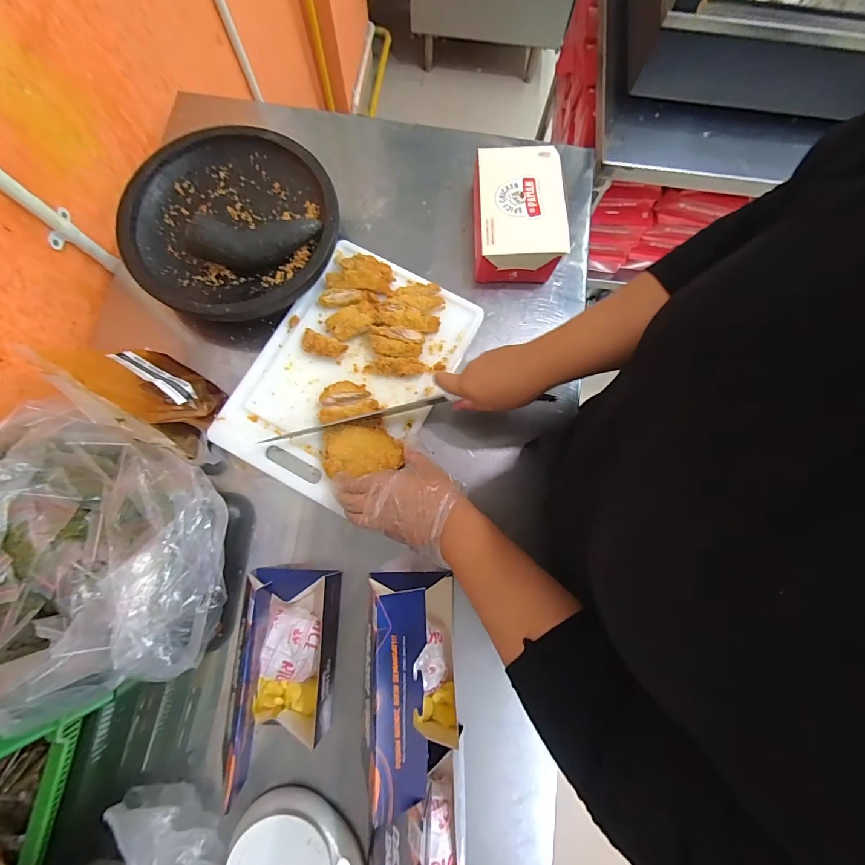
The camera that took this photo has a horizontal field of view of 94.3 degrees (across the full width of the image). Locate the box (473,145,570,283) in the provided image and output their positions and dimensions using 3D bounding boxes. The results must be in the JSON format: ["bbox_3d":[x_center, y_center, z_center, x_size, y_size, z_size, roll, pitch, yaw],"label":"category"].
[{"bbox_3d":[0.121,-0.314,0.586,0.124,0.079,0.182,-3,78,-2],"label":"box"}]

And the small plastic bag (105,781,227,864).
[{"bbox_3d":[-0.287,0.461,0.440,0.158,0.061,0.072,43,80,7],"label":"small plastic bag"}]

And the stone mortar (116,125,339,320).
[{"bbox_3d":[-0.281,-0.298,0.564,0.288,0.073,0.292,-10,78,-3],"label":"stone mortar"}]

